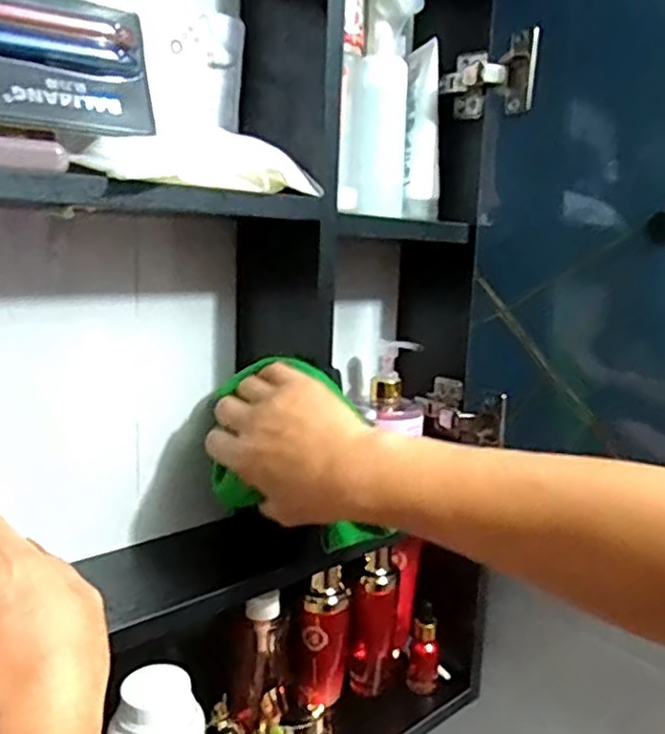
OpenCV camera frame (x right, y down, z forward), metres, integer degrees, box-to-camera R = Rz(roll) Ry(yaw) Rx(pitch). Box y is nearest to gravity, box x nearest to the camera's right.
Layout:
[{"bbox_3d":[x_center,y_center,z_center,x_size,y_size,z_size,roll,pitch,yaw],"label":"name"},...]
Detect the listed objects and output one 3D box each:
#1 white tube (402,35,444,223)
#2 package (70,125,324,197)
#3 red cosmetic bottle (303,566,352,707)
[{"bbox_3d":[0.080,-0.201,0.586,0.032,0.140,0.028,4,10,12],"label":"white tube"},{"bbox_3d":[-0.081,-0.128,0.417,0.066,0.039,0.146,11,13,42],"label":"package"},{"bbox_3d":[-0.004,0.229,0.581,0.037,0.112,0.045,3,10,3],"label":"red cosmetic bottle"}]

